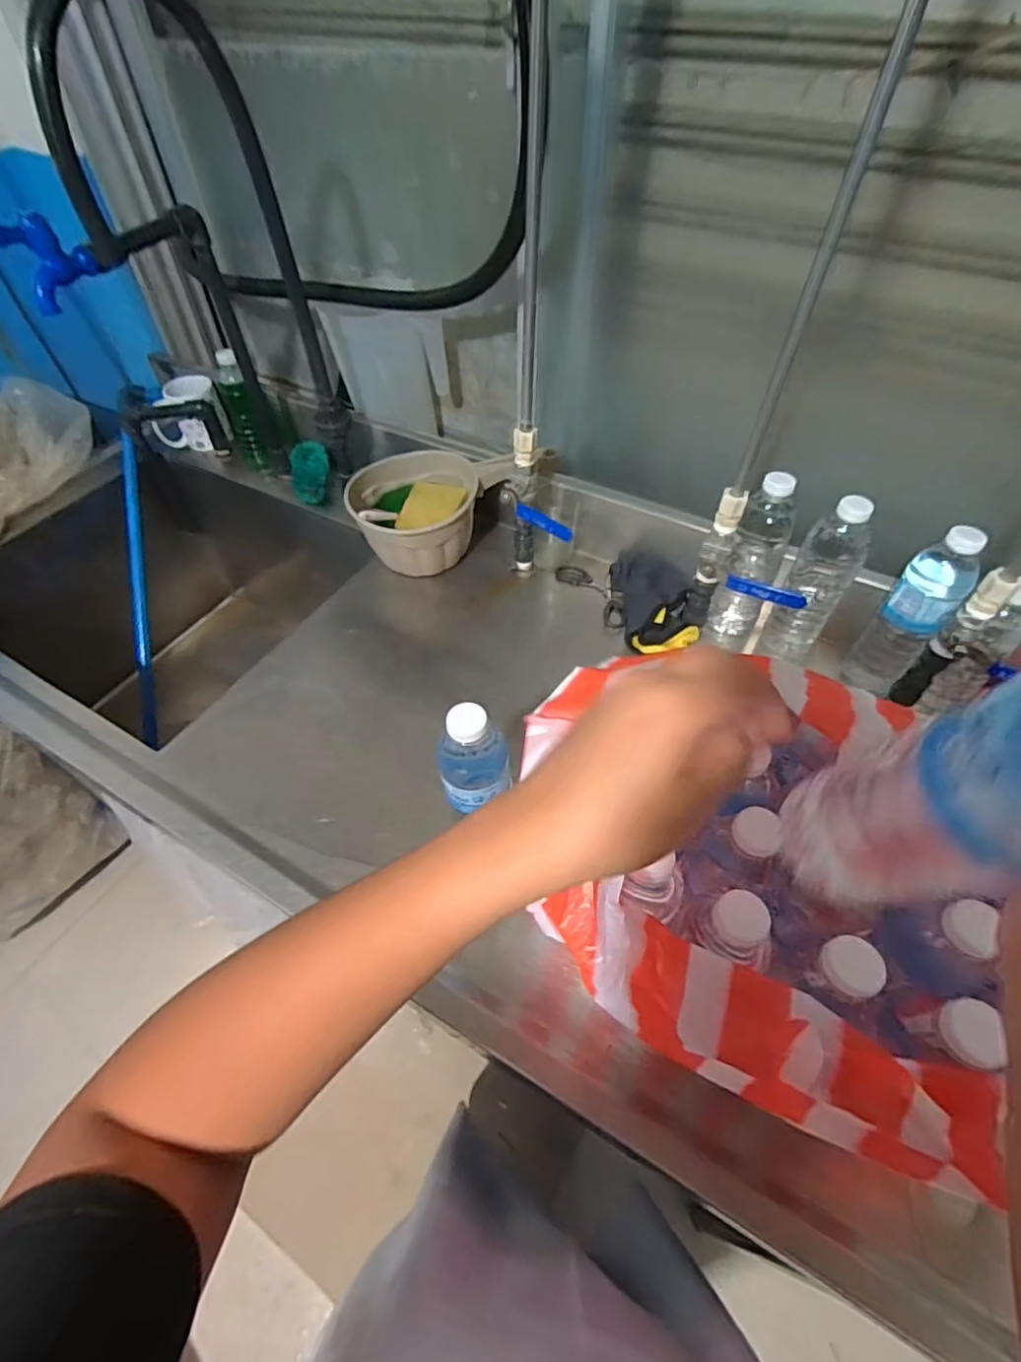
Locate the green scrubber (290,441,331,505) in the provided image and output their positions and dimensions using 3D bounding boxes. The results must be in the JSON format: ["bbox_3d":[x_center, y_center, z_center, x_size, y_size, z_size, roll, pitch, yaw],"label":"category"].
[{"bbox_3d":[-0.322,-0.336,0.942,0.062,0.050,0.098,-3,67,-3],"label":"green scrubber"}]

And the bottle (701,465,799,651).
[{"bbox_3d":[0.283,-0.128,0.692,0.057,0.229,0.060,24,55,18],"label":"bottle"}]

